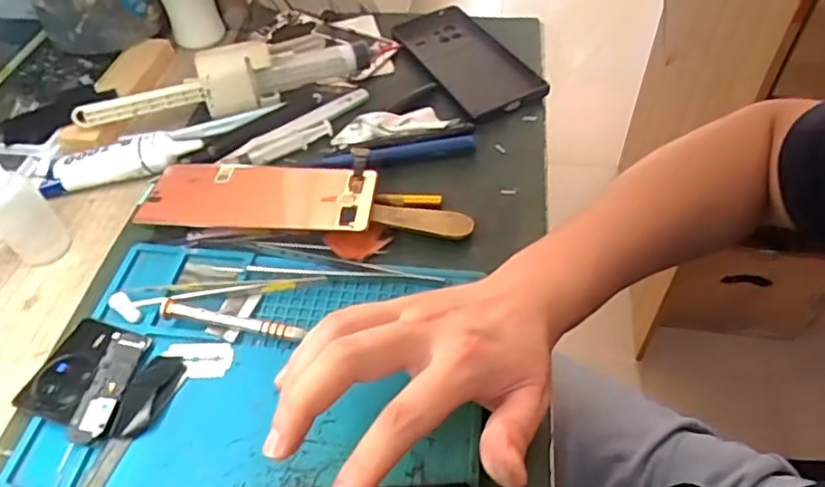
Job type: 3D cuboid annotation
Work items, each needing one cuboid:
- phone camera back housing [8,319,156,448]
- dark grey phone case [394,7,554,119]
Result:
[{"bbox_3d":[-0.188,0.077,0.350,0.059,0.009,0.068,15,51,13],"label":"phone camera back housing"},{"bbox_3d":[0.051,-0.171,0.554,0.083,0.018,0.171,-21,51,-16],"label":"dark grey phone case"}]

